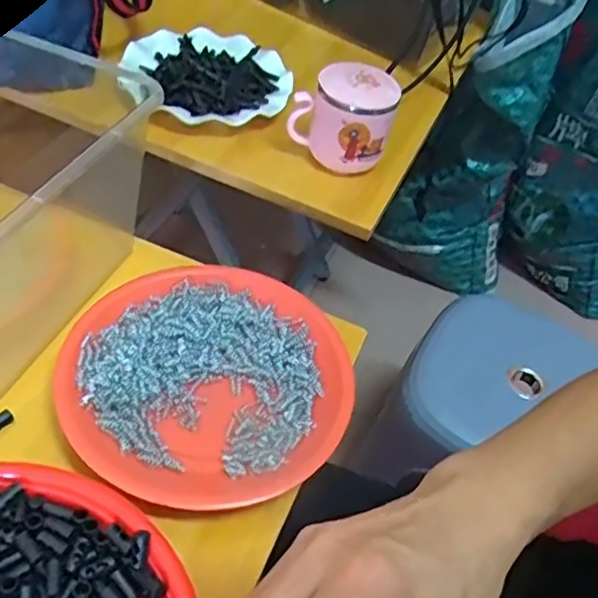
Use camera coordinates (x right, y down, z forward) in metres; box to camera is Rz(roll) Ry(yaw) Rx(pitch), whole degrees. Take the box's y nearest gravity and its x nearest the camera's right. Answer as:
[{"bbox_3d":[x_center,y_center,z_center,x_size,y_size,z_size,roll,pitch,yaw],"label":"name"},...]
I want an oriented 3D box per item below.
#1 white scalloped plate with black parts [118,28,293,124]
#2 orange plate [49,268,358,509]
[{"bbox_3d":[-0.100,-0.251,0.705,0.178,0.024,0.178,6,48,-6],"label":"white scalloped plate with black parts"},{"bbox_3d":[-0.061,0.056,0.445,0.190,0.029,0.189,6,48,-6],"label":"orange plate"}]

